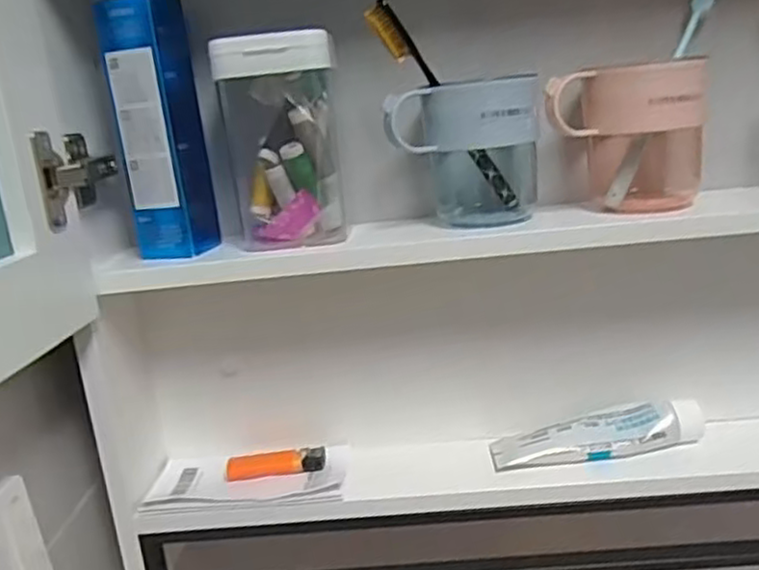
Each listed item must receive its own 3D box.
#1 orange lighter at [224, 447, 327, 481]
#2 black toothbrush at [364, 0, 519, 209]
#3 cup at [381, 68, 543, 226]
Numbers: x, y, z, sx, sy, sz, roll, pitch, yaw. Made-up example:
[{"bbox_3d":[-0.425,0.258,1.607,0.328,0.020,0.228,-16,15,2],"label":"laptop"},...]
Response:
[{"bbox_3d":[-0.087,0.147,0.597,0.082,0.016,0.021,-7,15,-6],"label":"orange lighter"},{"bbox_3d":[0.050,-0.122,0.515,0.020,0.184,0.013,-51,33,-16],"label":"black toothbrush"},{"bbox_3d":[0.064,-0.095,0.530,0.101,0.105,0.077,-3,15,10],"label":"cup"}]

